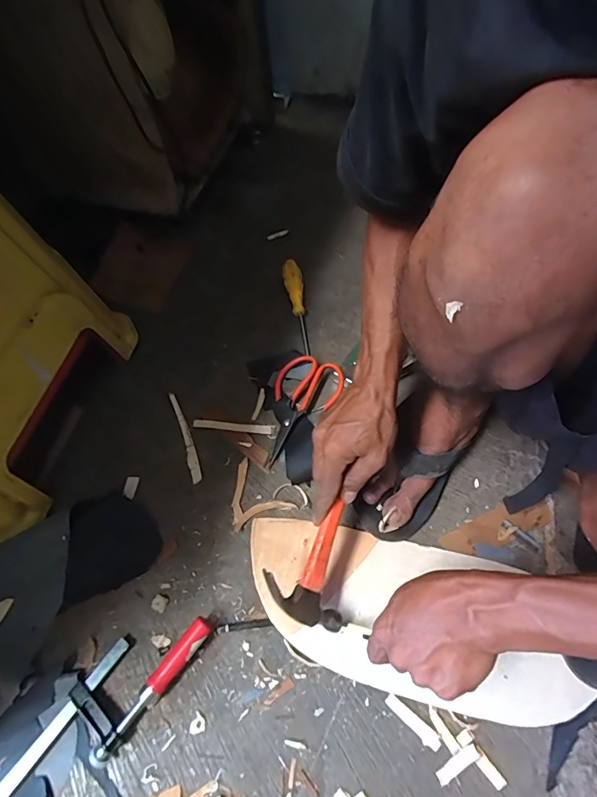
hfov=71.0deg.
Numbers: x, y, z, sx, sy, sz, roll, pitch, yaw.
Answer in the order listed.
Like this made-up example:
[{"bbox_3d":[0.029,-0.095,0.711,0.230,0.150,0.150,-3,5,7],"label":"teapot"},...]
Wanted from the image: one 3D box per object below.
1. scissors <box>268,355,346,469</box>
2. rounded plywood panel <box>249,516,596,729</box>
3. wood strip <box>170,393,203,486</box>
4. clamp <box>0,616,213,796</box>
[{"bbox_3d":[-0.013,0.005,0.597,0.094,0.027,0.163,35,69,20],"label":"scissors"},{"bbox_3d":[0.118,0.232,0.471,0.379,0.026,0.169,22,65,14],"label":"rounded plywood panel"},{"bbox_3d":[-0.159,0.052,0.589,0.015,0.004,0.140,-21,65,-2],"label":"wood strip"},{"bbox_3d":[-0.229,0.349,0.422,0.083,0.026,0.327,34,69,20],"label":"clamp"}]

